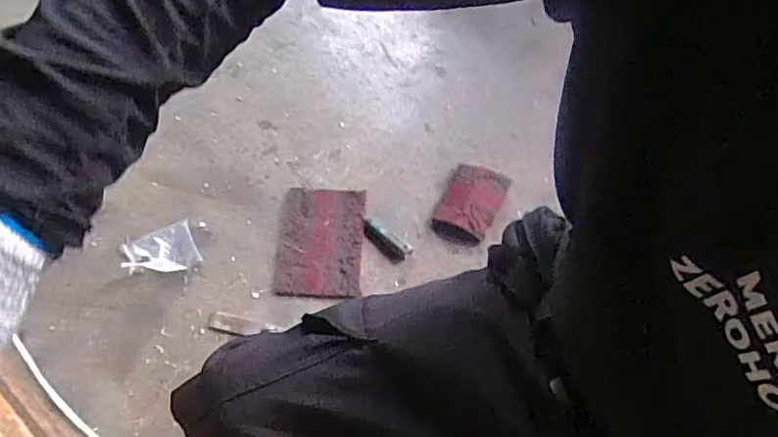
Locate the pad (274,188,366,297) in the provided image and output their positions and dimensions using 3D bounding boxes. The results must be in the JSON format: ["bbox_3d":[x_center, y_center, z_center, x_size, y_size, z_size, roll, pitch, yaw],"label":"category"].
[{"bbox_3d":[-0.128,0.039,1.032,0.157,0.009,0.213,2,65,0],"label":"pad"}]

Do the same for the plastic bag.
[{"bbox_3d":[-0.422,0.057,1.010,0.125,0.038,0.097,-23,65,-12],"label":"plastic bag"}]

